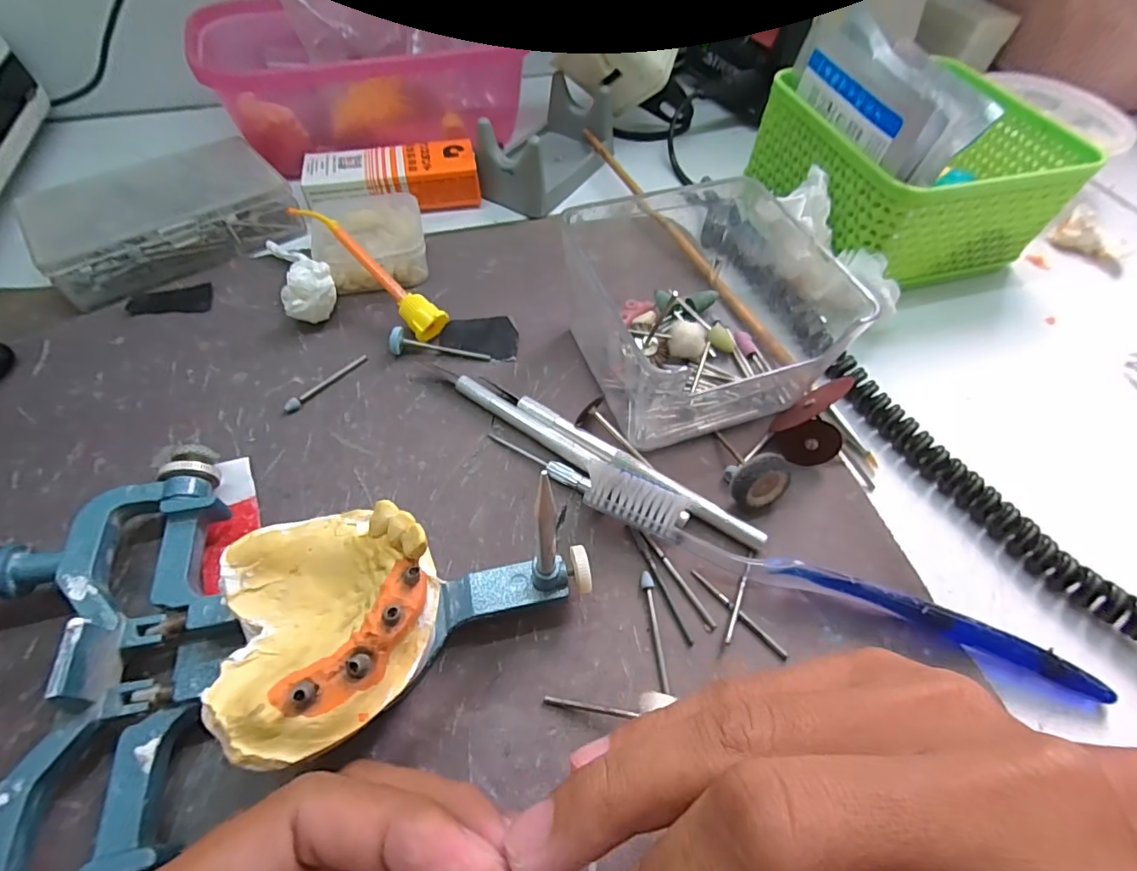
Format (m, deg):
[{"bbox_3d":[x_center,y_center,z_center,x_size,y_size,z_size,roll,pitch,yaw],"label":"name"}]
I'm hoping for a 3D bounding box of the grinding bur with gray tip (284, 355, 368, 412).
[{"bbox_3d":[-0.110,-0.025,0.230,0.005,0.005,0.042,34,61,18],"label":"grinding bur with gray tip"}]

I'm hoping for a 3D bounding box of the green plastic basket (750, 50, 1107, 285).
[{"bbox_3d":[0.196,-0.152,0.296,0.133,0.063,0.122,-14,59,-12],"label":"green plastic basket"}]

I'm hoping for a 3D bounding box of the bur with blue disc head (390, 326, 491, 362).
[{"bbox_3d":[-0.061,-0.044,0.240,0.045,0.013,0.009,0,57,-3],"label":"bur with blue disc head"}]

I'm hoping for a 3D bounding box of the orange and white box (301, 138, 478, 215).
[{"bbox_3d":[-0.104,-0.152,0.303,0.096,0.026,0.036,-13,59,-12],"label":"orange and white box"}]

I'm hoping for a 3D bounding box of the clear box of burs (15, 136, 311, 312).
[{"bbox_3d":[-0.213,-0.122,0.272,0.114,0.030,0.083,-29,63,-20],"label":"clear box of burs"}]

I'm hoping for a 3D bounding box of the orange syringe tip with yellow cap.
[{"bbox_3d":[-0.096,-0.080,0.246,0.088,0.014,0.016,43,63,4],"label":"orange syringe tip with yellow cap"}]

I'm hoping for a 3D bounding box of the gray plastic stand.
[{"bbox_3d":[-0.012,-0.185,0.322,0.052,0.036,0.101,26,59,13],"label":"gray plastic stand"}]

